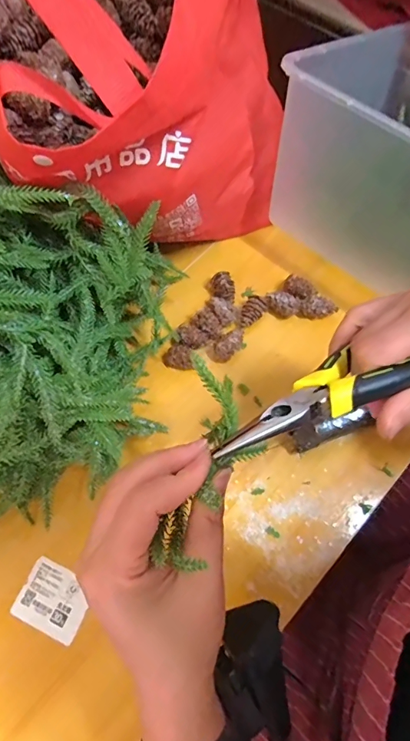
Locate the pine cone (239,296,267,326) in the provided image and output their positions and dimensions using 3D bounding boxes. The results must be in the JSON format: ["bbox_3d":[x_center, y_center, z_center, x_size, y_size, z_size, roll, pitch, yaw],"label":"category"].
[{"bbox_3d":[0.049,-0.060,0.439,0.019,0.023,0.037,35,74,14],"label":"pine cone"}]

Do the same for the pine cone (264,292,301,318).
[{"bbox_3d":[0.079,-0.068,0.442,0.035,0.025,0.023,16,71,8],"label":"pine cone"}]

